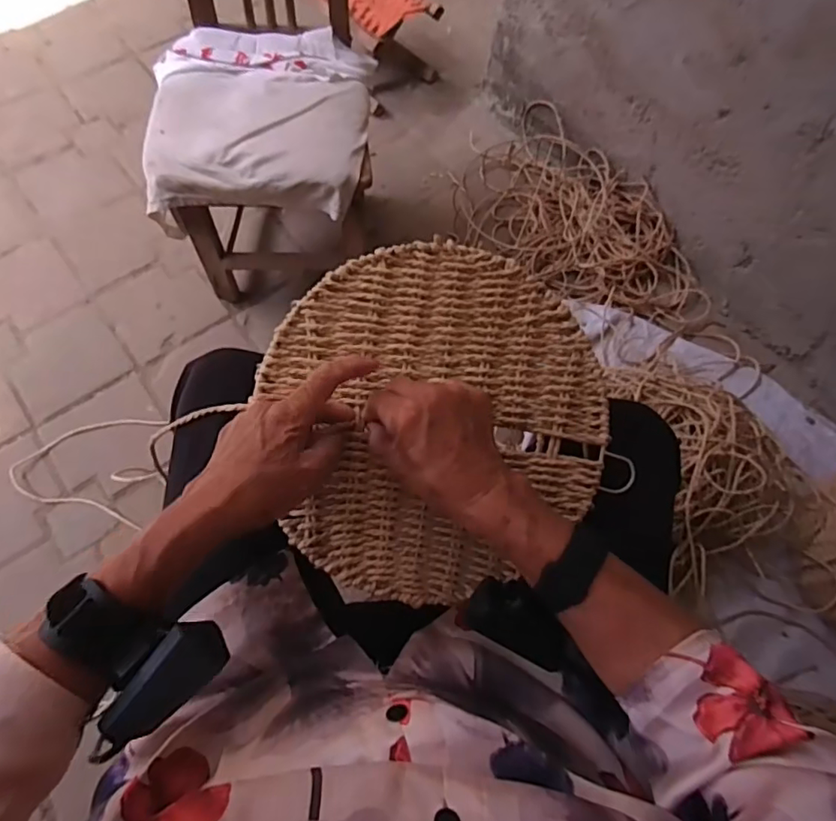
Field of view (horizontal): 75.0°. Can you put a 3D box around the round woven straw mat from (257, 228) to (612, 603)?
[{"bbox_3d":[0.020,0.003,0.440,0.262,0.008,0.276,0,89,-5],"label":"round woven straw mat"}]

